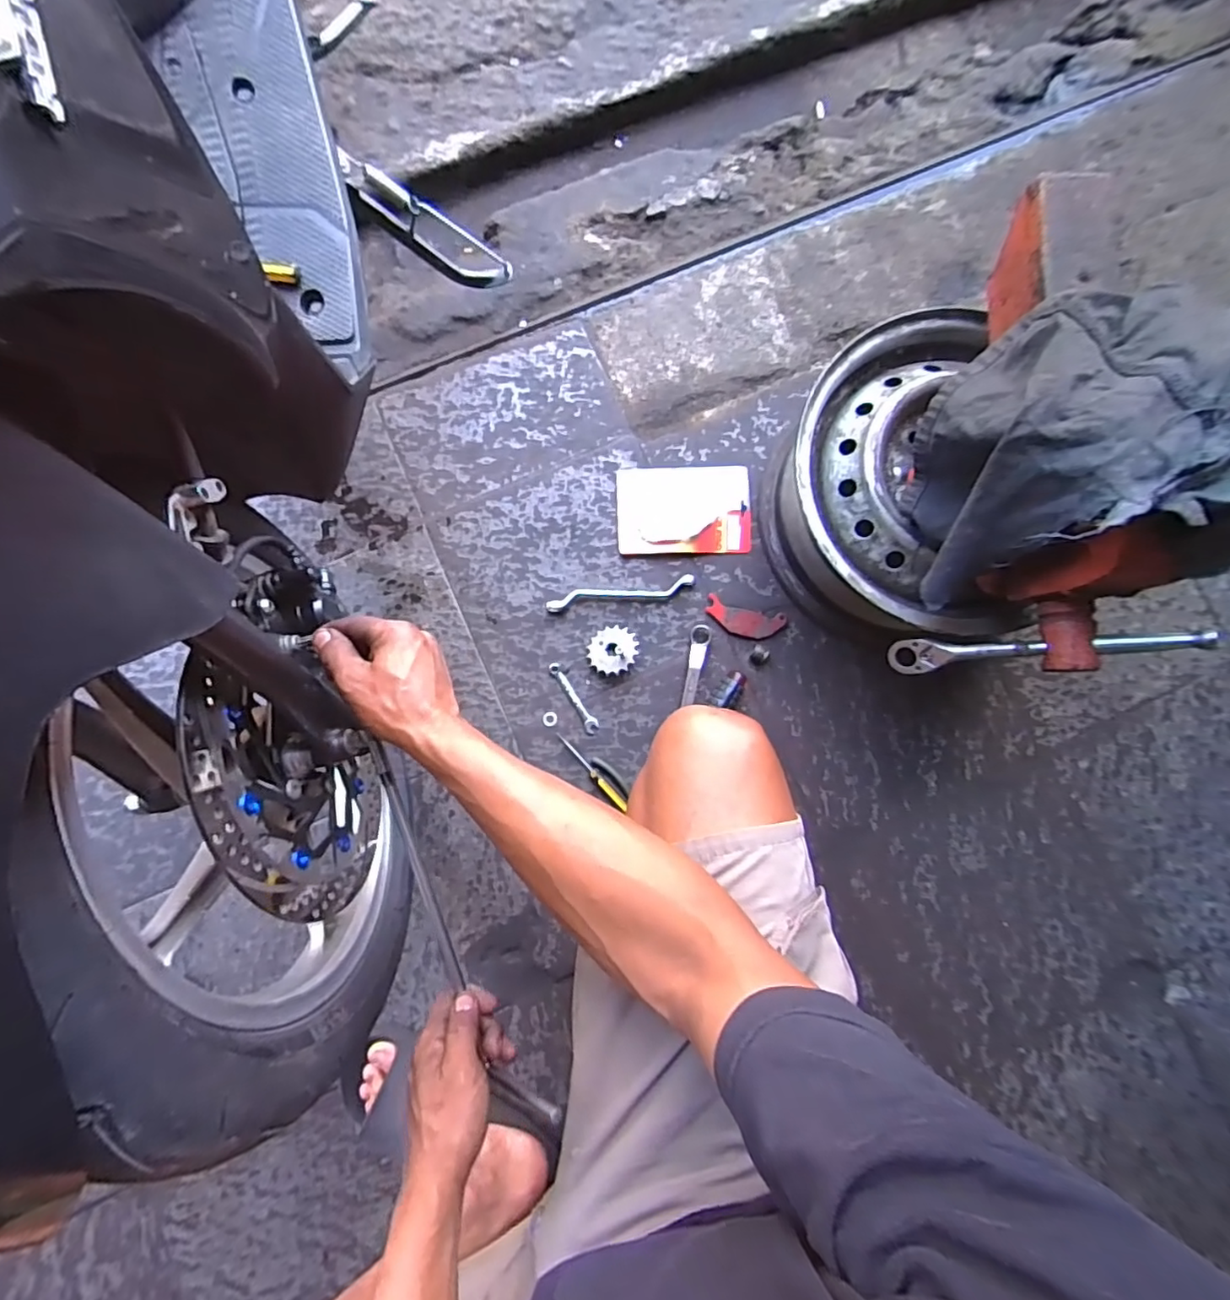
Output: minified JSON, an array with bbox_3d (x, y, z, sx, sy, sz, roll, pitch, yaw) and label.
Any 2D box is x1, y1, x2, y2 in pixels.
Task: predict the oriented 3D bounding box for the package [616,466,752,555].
[{"bbox_3d":[0.091,-0.185,0.751,0.172,0.012,0.115,-2,82,-1],"label":"package"}]

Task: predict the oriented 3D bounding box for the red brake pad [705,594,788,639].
[{"bbox_3d":[0.168,-0.039,0.735,0.103,0.012,0.040,15,85,0],"label":"red brake pad"}]

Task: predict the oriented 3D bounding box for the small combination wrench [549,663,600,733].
[{"bbox_3d":[-0.052,0.060,0.728,0.017,0.007,0.100,-34,87,-4],"label":"small combination wrench"}]

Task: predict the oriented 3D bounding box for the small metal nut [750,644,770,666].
[{"bbox_3d":[0.184,0.008,0.730,0.021,0.015,0.024,37,86,2],"label":"small metal nut"}]

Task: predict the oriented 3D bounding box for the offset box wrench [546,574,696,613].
[{"bbox_3d":[0.007,-0.072,0.727,0.188,0.018,0.024,-8,82,-1],"label":"offset box wrench"}]

